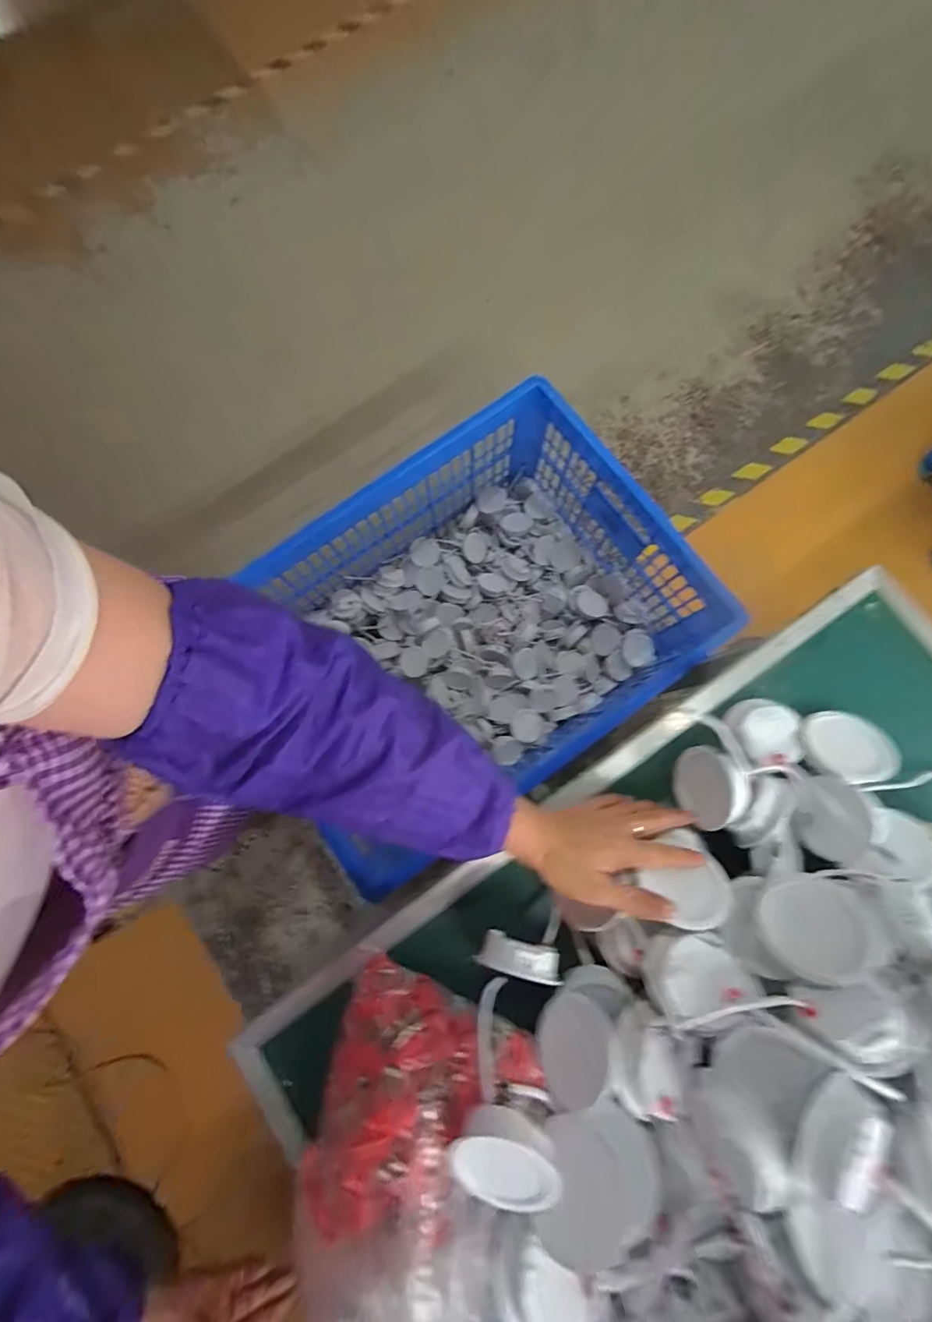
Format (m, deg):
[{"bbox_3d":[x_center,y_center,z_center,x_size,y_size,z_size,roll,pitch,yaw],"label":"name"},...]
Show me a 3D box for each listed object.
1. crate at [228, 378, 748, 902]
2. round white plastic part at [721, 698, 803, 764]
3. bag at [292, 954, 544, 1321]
[{"bbox_3d":[0.010,-0.064,1.021,0.799,0.402,0.590,-35,81,-5],"label":"crate"},{"bbox_3d":[0.288,0.066,0.448,0.060,0.020,0.057,0,80,1],"label":"round white plastic part"},{"bbox_3d":[-0.029,0.429,0.317,0.175,0.117,0.359,-6,63,0],"label":"bag"}]

